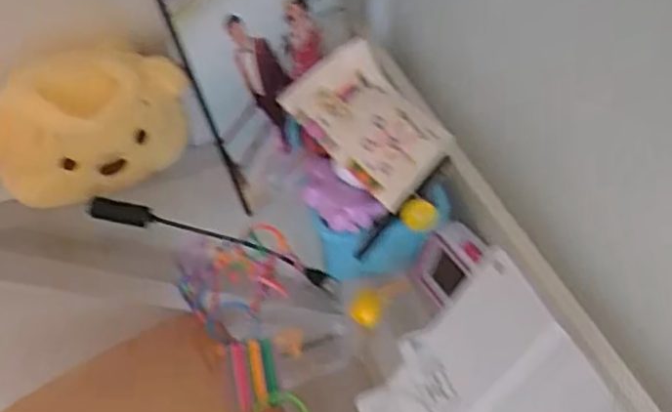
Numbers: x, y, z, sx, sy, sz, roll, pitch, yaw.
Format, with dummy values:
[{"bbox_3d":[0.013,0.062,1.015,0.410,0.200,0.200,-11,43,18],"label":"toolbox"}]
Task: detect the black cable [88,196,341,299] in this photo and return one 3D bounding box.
[{"bbox_3d":[-0.121,0.034,0.665,0.258,0.040,0.031,14,51,10],"label":"black cable"}]

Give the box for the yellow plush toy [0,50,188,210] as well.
[{"bbox_3d":[-0.235,-0.075,0.648,0.183,0.160,0.064,-33,58,-25],"label":"yellow plush toy"}]

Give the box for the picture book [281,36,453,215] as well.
[{"bbox_3d":[0.032,-0.074,0.592,0.140,0.026,0.096,44,75,-3],"label":"picture book"}]

